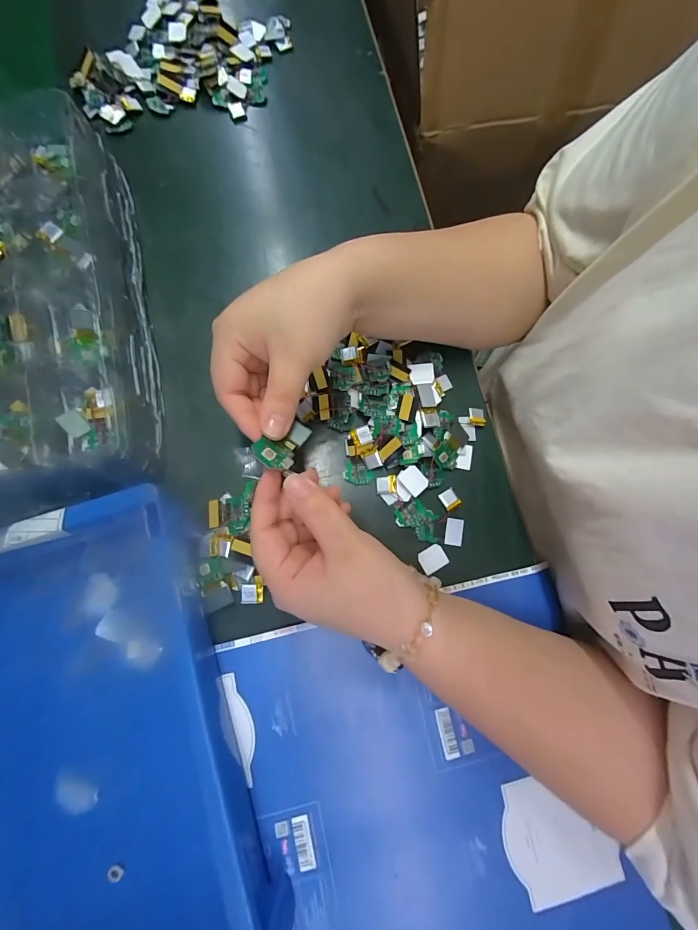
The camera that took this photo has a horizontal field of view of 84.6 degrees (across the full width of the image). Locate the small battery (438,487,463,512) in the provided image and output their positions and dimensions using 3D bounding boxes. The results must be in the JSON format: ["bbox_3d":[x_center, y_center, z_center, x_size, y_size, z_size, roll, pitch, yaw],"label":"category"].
[{"bbox_3d":[0.084,0.028,0.317,0.014,0.004,0.017,-30,81,-7],"label":"small battery"}]

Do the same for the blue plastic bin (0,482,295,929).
[{"bbox_3d":[-0.187,0.191,0.242,0.226,0.067,0.304,-18,79,-5],"label":"blue plastic bin"}]

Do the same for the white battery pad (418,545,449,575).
[{"bbox_3d":[0.068,0.075,0.307,0.022,0.004,0.018,-28,80,-7],"label":"white battery pad"}]

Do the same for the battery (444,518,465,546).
[{"bbox_3d":[0.086,0.054,0.311,0.014,0.004,0.022,9,78,1],"label":"battery"}]

